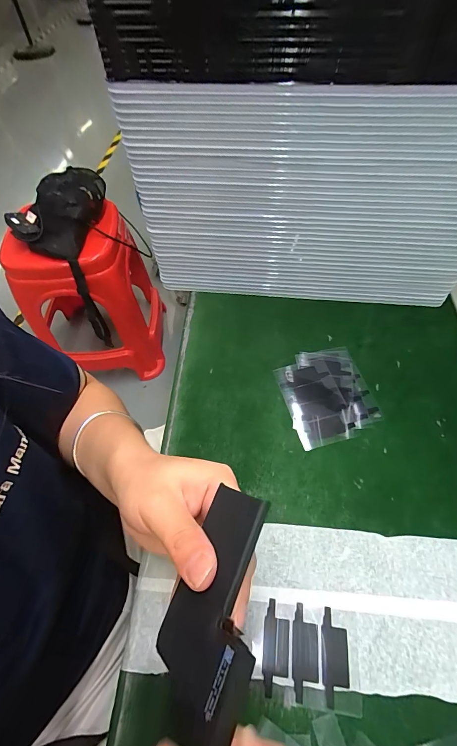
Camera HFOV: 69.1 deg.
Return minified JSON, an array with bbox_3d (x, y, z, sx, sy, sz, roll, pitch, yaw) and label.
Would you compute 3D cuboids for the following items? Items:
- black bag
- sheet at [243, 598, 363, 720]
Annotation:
[{"bbox_3d":[-0.438,-0.447,0.897,0.167,0.098,0.298,12,59,10],"label":"black bag"},{"bbox_3d":[0.047,0.179,0.213,0.072,0.004,0.050,7,57,6],"label":"sheet"}]

